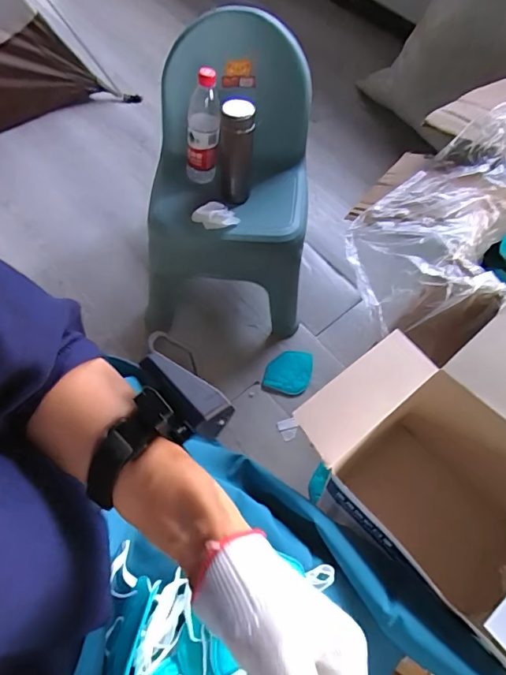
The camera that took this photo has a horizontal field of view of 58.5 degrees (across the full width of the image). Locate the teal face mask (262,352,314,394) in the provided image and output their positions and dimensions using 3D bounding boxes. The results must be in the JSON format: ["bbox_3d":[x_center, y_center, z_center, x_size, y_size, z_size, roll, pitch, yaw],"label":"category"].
[{"bbox_3d":[0.089,0.083,1.118,0.108,0.012,0.118,16,61,5],"label":"teal face mask"}]

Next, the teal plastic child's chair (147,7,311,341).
[{"bbox_3d":[-0.018,-0.361,1.051,0.337,0.584,0.446,12,61,3],"label":"teal plastic child's chair"}]

